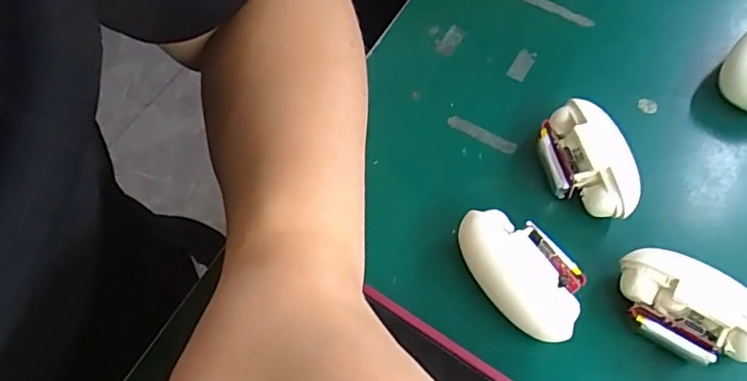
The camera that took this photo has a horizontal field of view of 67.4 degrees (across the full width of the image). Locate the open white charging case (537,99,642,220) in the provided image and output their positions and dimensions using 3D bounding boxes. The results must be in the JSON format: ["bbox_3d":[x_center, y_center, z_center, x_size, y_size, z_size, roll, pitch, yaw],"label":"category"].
[{"bbox_3d":[0.104,-0.013,0.279,0.034,0.033,0.060,-15,63,-10],"label":"open white charging case"}]

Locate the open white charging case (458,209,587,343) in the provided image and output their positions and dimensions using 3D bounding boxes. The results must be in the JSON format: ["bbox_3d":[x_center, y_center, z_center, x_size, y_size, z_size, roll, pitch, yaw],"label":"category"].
[{"bbox_3d":[0.065,0.037,0.254,0.063,0.026,0.037,39,67,18],"label":"open white charging case"}]

